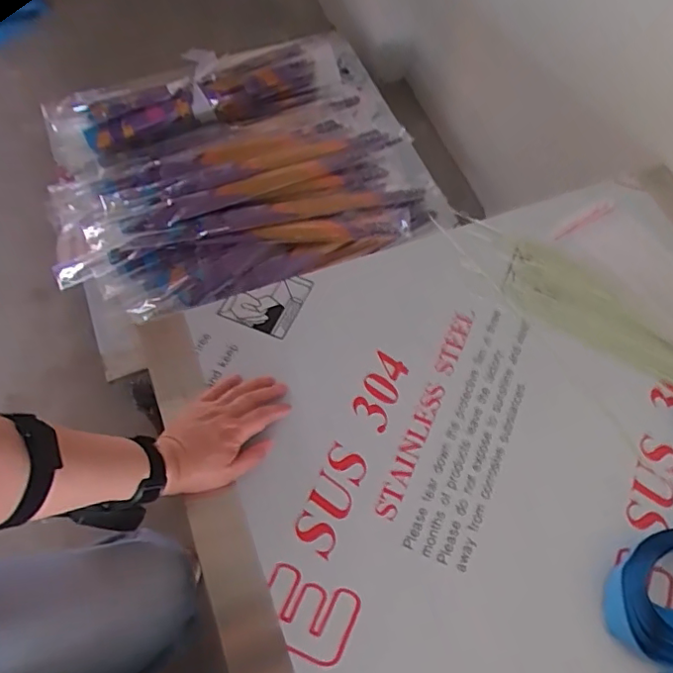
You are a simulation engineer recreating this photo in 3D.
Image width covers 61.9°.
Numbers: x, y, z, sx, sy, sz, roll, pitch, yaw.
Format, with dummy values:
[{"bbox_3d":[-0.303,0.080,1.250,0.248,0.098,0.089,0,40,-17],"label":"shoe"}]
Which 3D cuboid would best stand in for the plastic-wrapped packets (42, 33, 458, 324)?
[{"bbox_3d":[-0.234,-0.398,1.250,0.802,0.139,0.703,-20,65,-11],"label":"plastic-wrapped packets"}]

